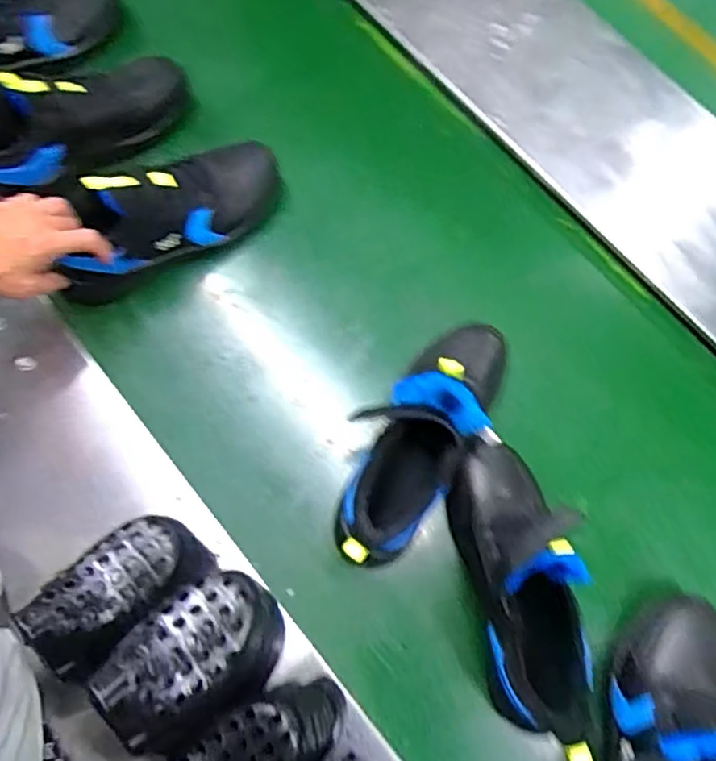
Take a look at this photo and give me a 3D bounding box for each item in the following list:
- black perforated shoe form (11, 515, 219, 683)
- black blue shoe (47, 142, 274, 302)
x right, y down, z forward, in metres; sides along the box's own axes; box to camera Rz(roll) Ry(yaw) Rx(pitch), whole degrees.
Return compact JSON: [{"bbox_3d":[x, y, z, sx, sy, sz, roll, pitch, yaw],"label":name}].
[{"bbox_3d":[-0.197,0.169,0.492,0.140,0.061,0.082,-38,79,-11],"label":"black perforated shoe form"},{"bbox_3d":[-0.226,-0.204,0.709,0.280,0.130,0.116,-32,79,-12],"label":"black blue shoe"}]

